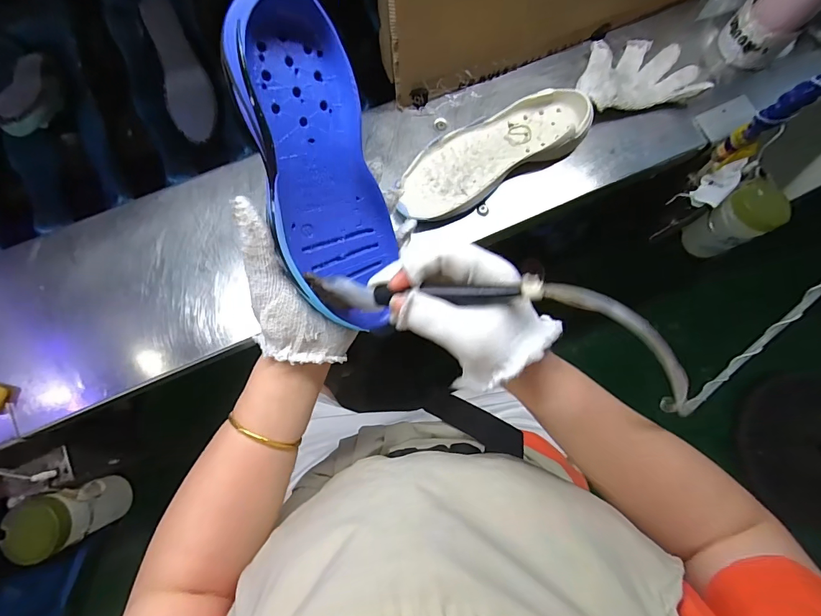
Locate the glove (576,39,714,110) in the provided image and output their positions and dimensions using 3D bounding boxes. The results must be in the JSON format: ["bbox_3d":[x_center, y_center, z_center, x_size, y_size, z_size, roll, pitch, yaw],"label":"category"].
[{"bbox_3d":[0.312,-0.326,0.568,0.172,0.040,0.107,-9,77,-2],"label":"glove"}]

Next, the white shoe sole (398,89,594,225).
[{"bbox_3d":[0.103,-0.201,0.534,0.263,0.048,0.094,-28,78,-6],"label":"white shoe sole"}]

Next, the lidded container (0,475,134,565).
[{"bbox_3d":[-0.467,0.289,0.566,0.085,0.121,0.077,-18,77,-4],"label":"lidded container"}]

